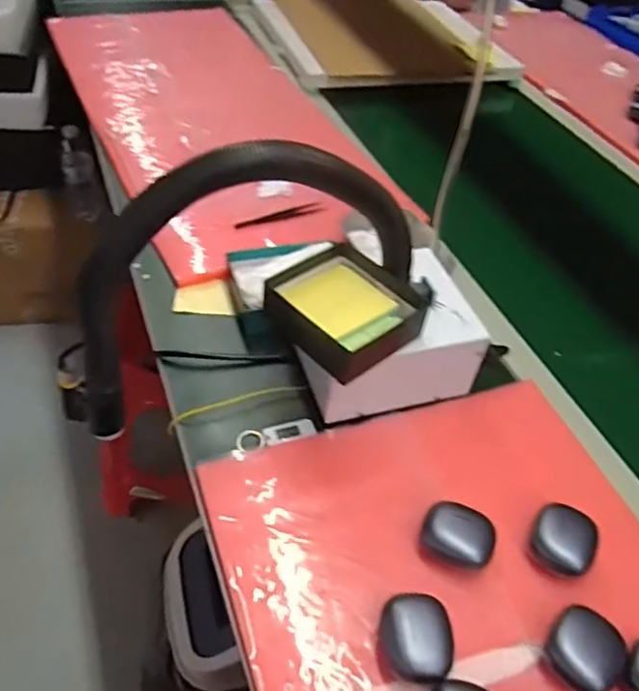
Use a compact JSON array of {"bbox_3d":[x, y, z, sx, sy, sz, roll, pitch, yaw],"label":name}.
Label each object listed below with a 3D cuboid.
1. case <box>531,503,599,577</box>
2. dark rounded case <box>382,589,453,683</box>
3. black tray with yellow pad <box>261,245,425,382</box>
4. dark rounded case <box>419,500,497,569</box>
[{"bbox_3d":[0.198,0.153,0.491,0.048,0.019,0.056,22,47,12],"label":"case"},{"bbox_3d":[0.069,0.205,0.432,0.048,0.023,0.056,3,46,-6],"label":"dark rounded case"},{"bbox_3d":[0.021,-0.034,0.530,0.113,0.030,0.113,-30,58,-32],"label":"black tray with yellow pad"},{"bbox_3d":[0.111,0.150,0.490,0.055,0.021,0.044,20,47,10],"label":"dark rounded case"}]

